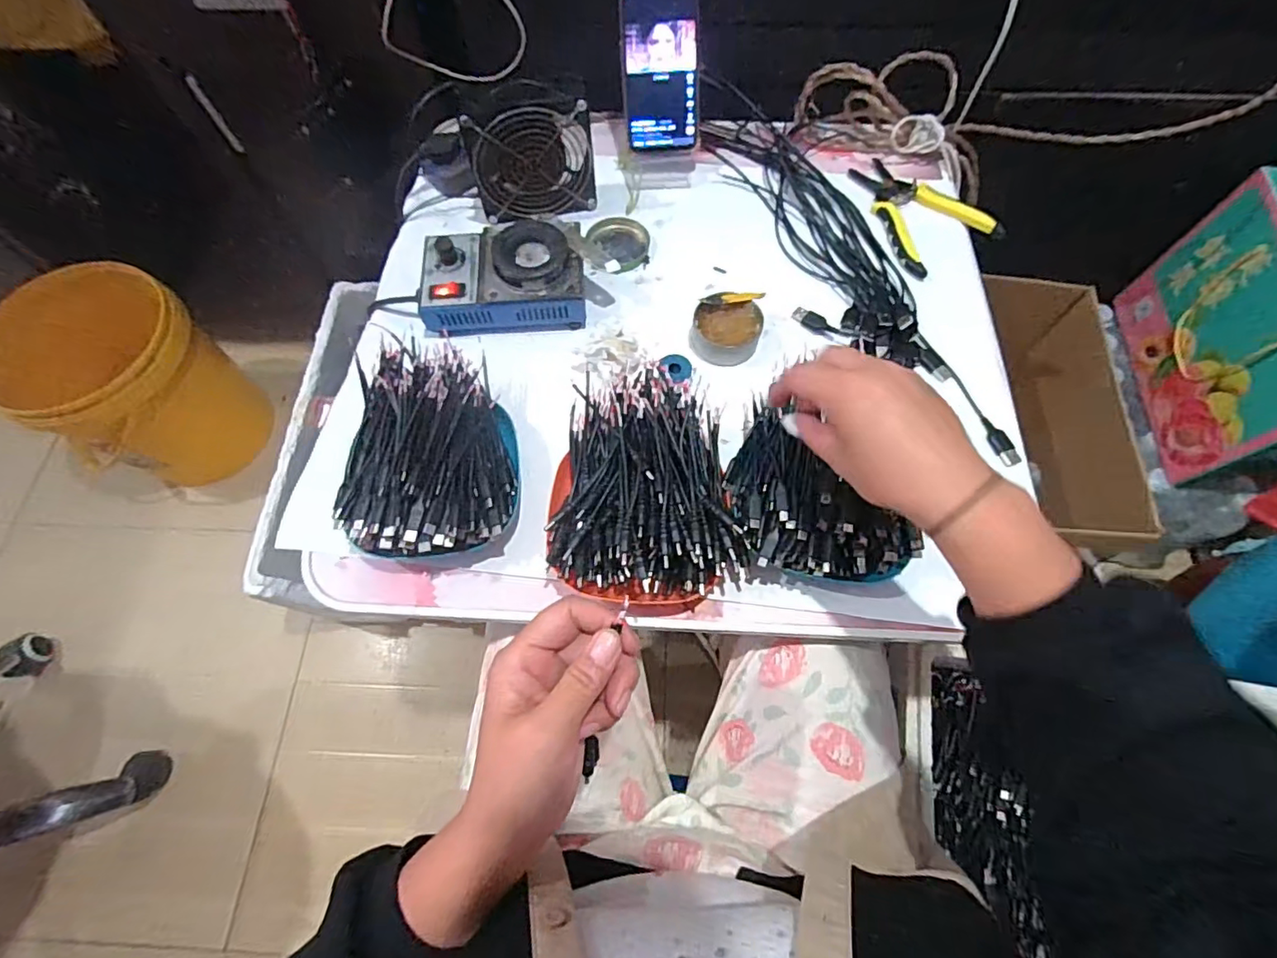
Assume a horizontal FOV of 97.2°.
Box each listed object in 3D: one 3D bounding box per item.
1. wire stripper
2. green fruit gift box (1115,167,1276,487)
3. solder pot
[{"bbox_3d":[0.290,-0.291,0.601,0.121,0.014,0.156,-31,70,-11],"label":"wire stripper"},{"bbox_3d":[0.827,-0.186,0.732,0.151,0.241,0.328,4,68,2],"label":"green fruit gift box"},{"bbox_3d":[-0.129,-0.190,0.534,0.150,0.058,0.103,-8,68,-3],"label":"solder pot"}]

